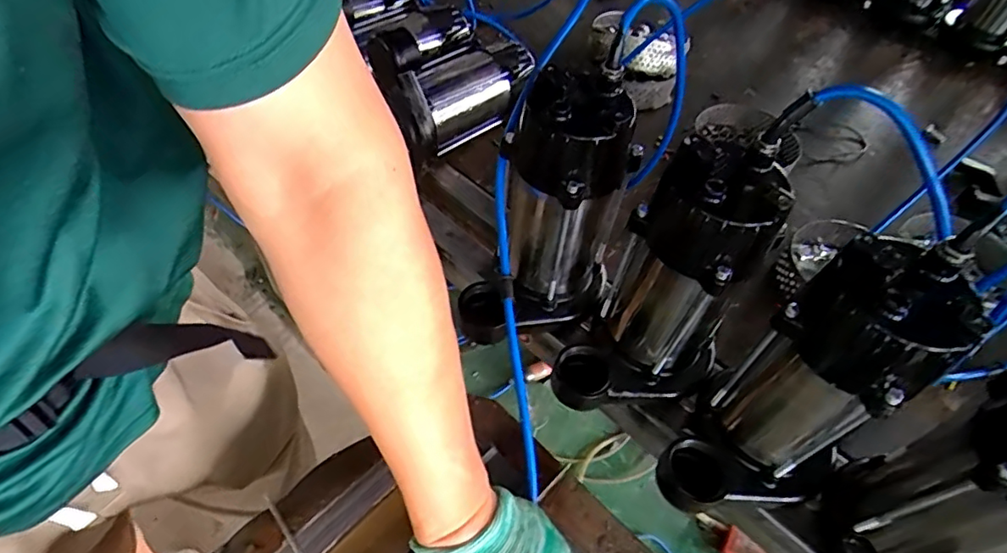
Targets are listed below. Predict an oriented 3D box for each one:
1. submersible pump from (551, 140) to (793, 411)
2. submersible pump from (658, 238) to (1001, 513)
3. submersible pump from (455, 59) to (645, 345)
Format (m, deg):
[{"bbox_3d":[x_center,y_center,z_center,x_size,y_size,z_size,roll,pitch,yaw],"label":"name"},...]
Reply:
[{"bbox_3d":[0.133,0.021,0.465,0.116,0.240,0.152,32,56,19],"label":"submersible pump"},{"bbox_3d":[0.205,0.089,0.418,0.143,0.239,0.108,-13,55,-14],"label":"submersible pump"},{"bbox_3d":[0.033,-0.044,0.500,0.102,0.235,0.152,36,58,21],"label":"submersible pump"}]

